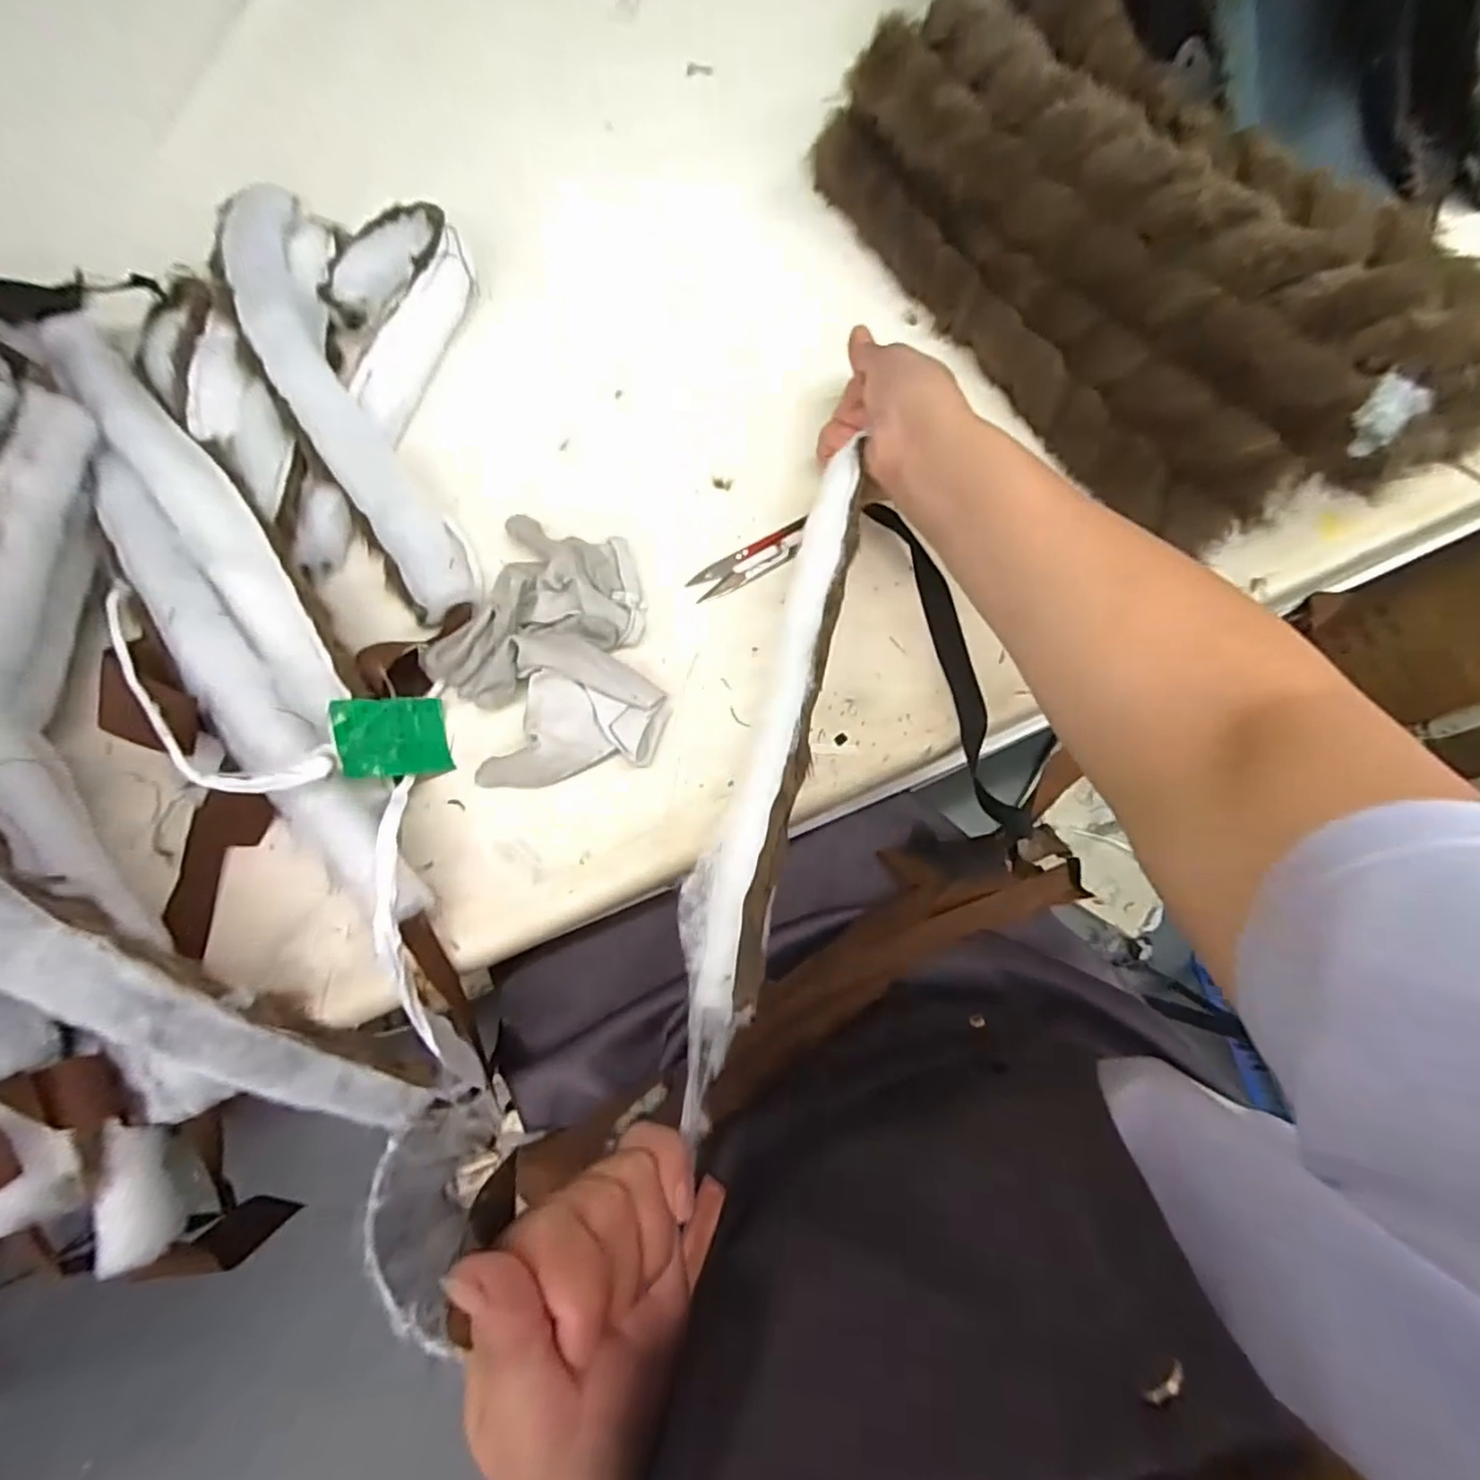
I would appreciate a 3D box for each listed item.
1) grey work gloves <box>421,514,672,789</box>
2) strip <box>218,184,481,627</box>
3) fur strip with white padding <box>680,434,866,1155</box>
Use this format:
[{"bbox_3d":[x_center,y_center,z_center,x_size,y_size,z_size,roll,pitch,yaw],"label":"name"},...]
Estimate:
[{"bbox_3d":[-0.114,-0.058,0.378,0.118,0.035,0.161,-13,74,-3],"label":"grey work gloves"},{"bbox_3d":[-0.265,-0.232,0.425,0.055,0.033,0.374,-28,76,-7],"label":"strip"},{"bbox_3d":[0.017,-0.009,0.314,0.036,0.023,0.331,13,67,4],"label":"fur strip with white padding"}]

